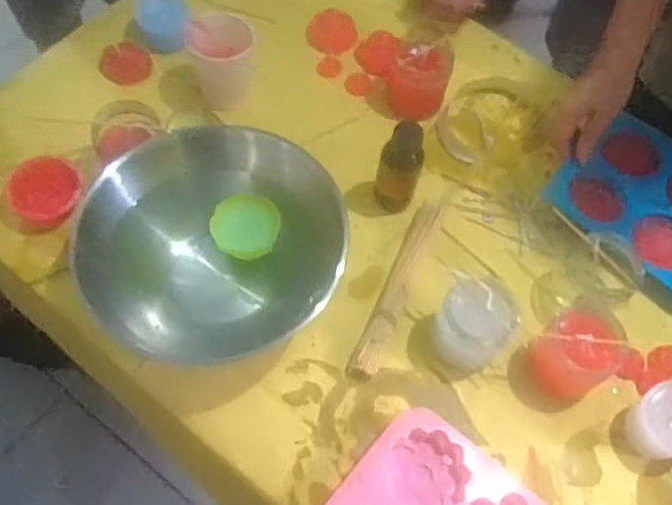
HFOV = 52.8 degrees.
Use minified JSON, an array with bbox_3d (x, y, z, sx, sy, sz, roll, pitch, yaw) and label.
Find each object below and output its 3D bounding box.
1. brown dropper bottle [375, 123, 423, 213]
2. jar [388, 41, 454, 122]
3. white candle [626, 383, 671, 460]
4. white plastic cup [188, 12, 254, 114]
[{"bbox_3d":[0.066,-0.084,0.701,0.044,0.104,0.040,10,62,1],"label":"brown dropper bottle"},{"bbox_3d":[0.094,-0.196,0.780,0.071,0.077,0.062,14,62,4],"label":"jar"},{"bbox_3d":[0.306,0.159,0.626,0.062,0.061,0.060,2,62,-3],"label":"white candle"},{"bbox_3d":[-0.125,-0.209,0.761,0.068,0.090,0.064,2,62,-3],"label":"white plastic cup"}]

